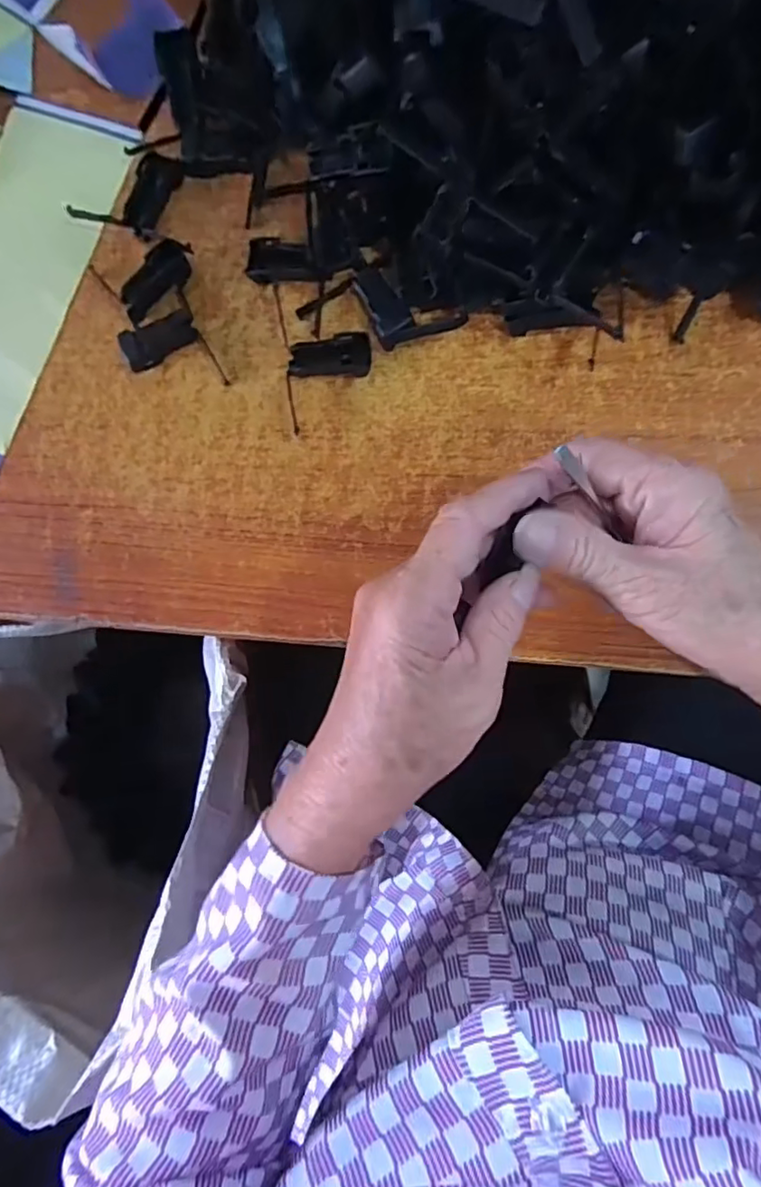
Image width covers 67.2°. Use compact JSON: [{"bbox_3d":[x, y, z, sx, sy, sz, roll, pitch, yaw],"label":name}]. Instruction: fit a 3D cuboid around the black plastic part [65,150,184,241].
[{"bbox_3d":[-0.153,-0.244,0.348,0.051,0.015,0.051,23,91,8],"label":"black plastic part"}]

